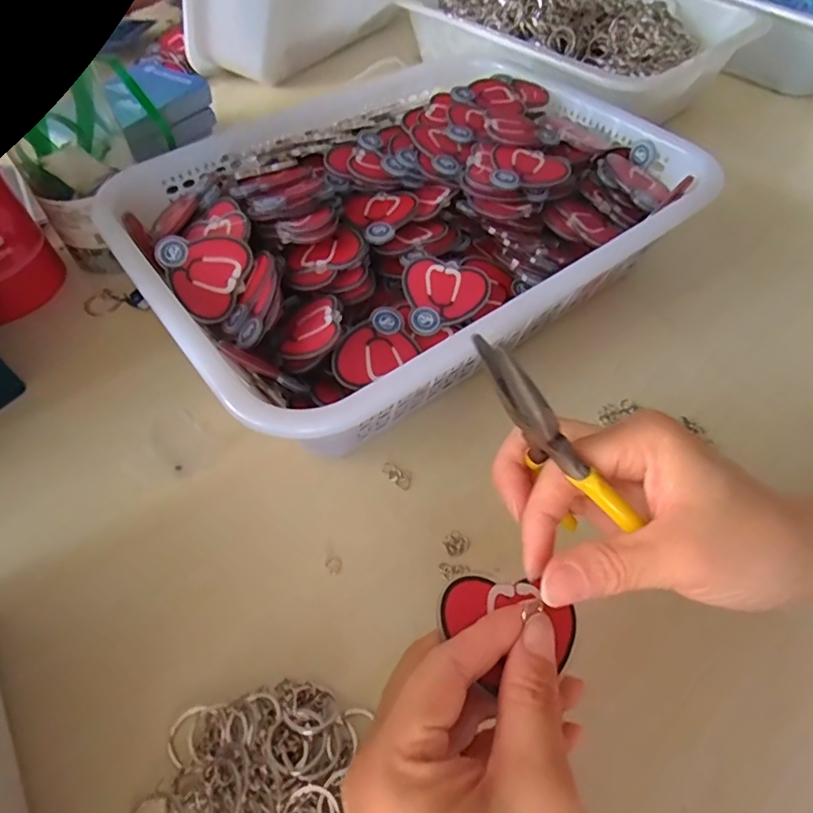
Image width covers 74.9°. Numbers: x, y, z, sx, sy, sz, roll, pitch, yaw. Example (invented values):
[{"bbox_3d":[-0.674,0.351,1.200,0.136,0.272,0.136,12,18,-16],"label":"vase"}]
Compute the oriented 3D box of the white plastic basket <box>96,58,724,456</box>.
[{"bbox_3d":[-0.001,-0.129,0.376,0.346,0.084,0.273,-31,60,-20],"label":"white plastic basket"}]

